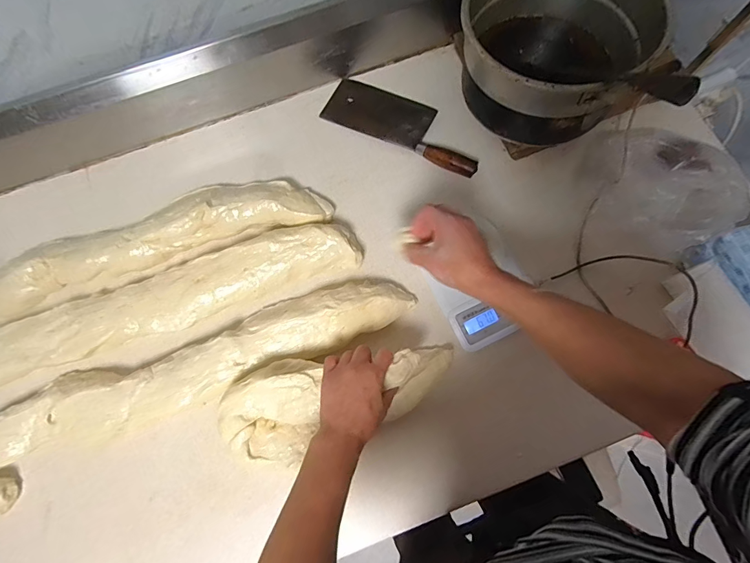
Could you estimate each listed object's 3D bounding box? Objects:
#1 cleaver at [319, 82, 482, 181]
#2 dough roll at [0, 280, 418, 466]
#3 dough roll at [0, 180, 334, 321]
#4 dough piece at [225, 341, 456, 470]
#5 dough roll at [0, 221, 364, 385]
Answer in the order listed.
[{"bbox_3d":[0.054,-0.284,0.682,0.291,0.034,0.105,27,78,9],"label":"cleaver"},{"bbox_3d":[-0.261,0.126,0.568,0.671,0.055,0.115,-19,76,-3],"label":"dough roll"},{"bbox_3d":[-0.359,-0.070,0.626,0.572,0.049,0.117,-19,76,-3],"label":"dough roll"},{"bbox_3d":[-0.043,0.151,0.528,0.320,0.084,0.125,-17,75,-8],"label":"dough piece"},{"bbox_3d":[-0.325,0.034,0.599,0.626,0.053,0.117,-19,76,-3],"label":"dough roll"}]

